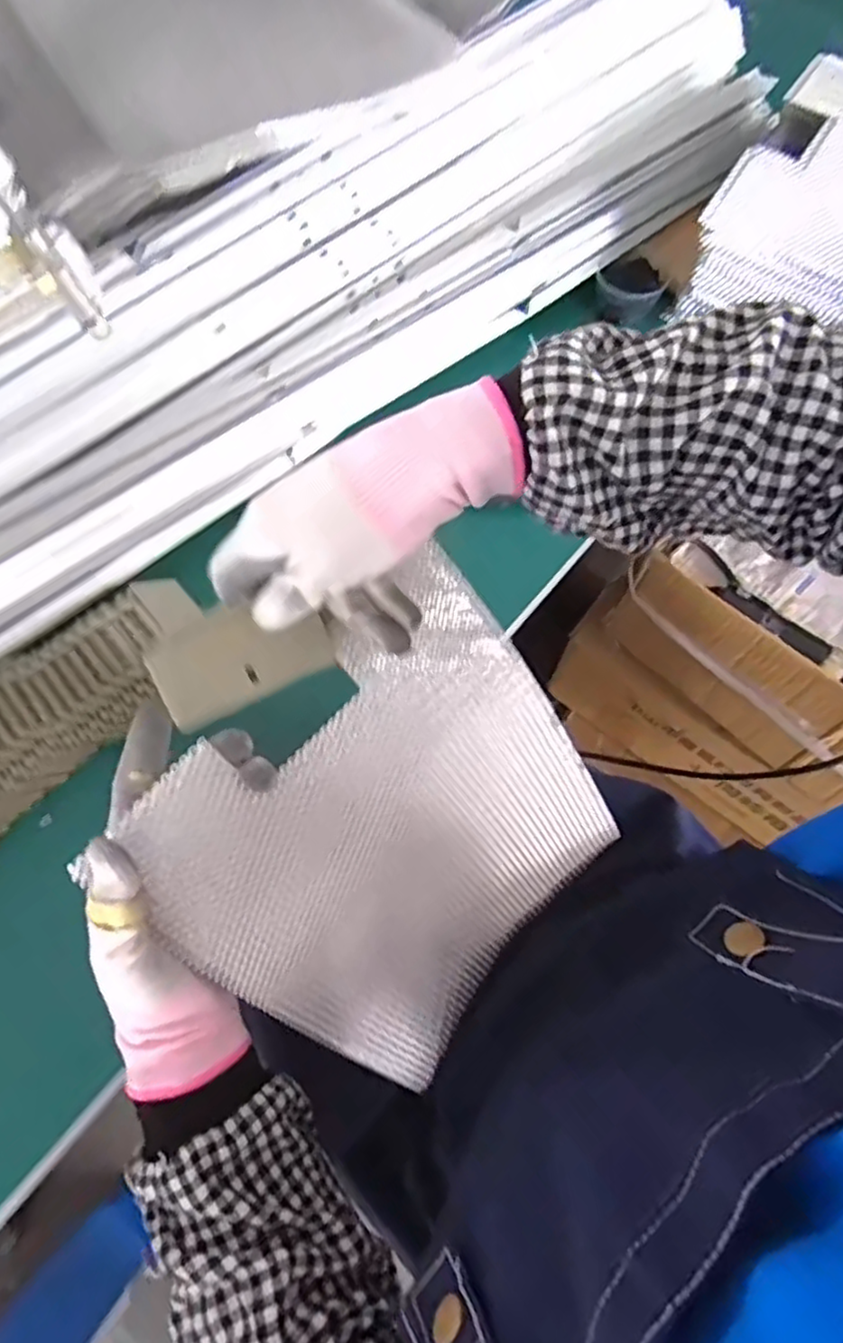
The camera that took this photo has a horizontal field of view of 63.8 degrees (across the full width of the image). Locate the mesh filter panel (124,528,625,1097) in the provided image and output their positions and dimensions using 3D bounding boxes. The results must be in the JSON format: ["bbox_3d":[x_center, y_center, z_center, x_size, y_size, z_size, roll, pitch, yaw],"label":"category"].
[{"bbox_3d":[0.002,0.113,0.434,0.250,0.312,0.047,-46,36,-12],"label":"mesh filter panel"}]

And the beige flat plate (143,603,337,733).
[{"bbox_3d":[-0.090,-0.008,0.342,0.085,0.005,0.047,-26,107,-19],"label":"beige flat plate"}]

